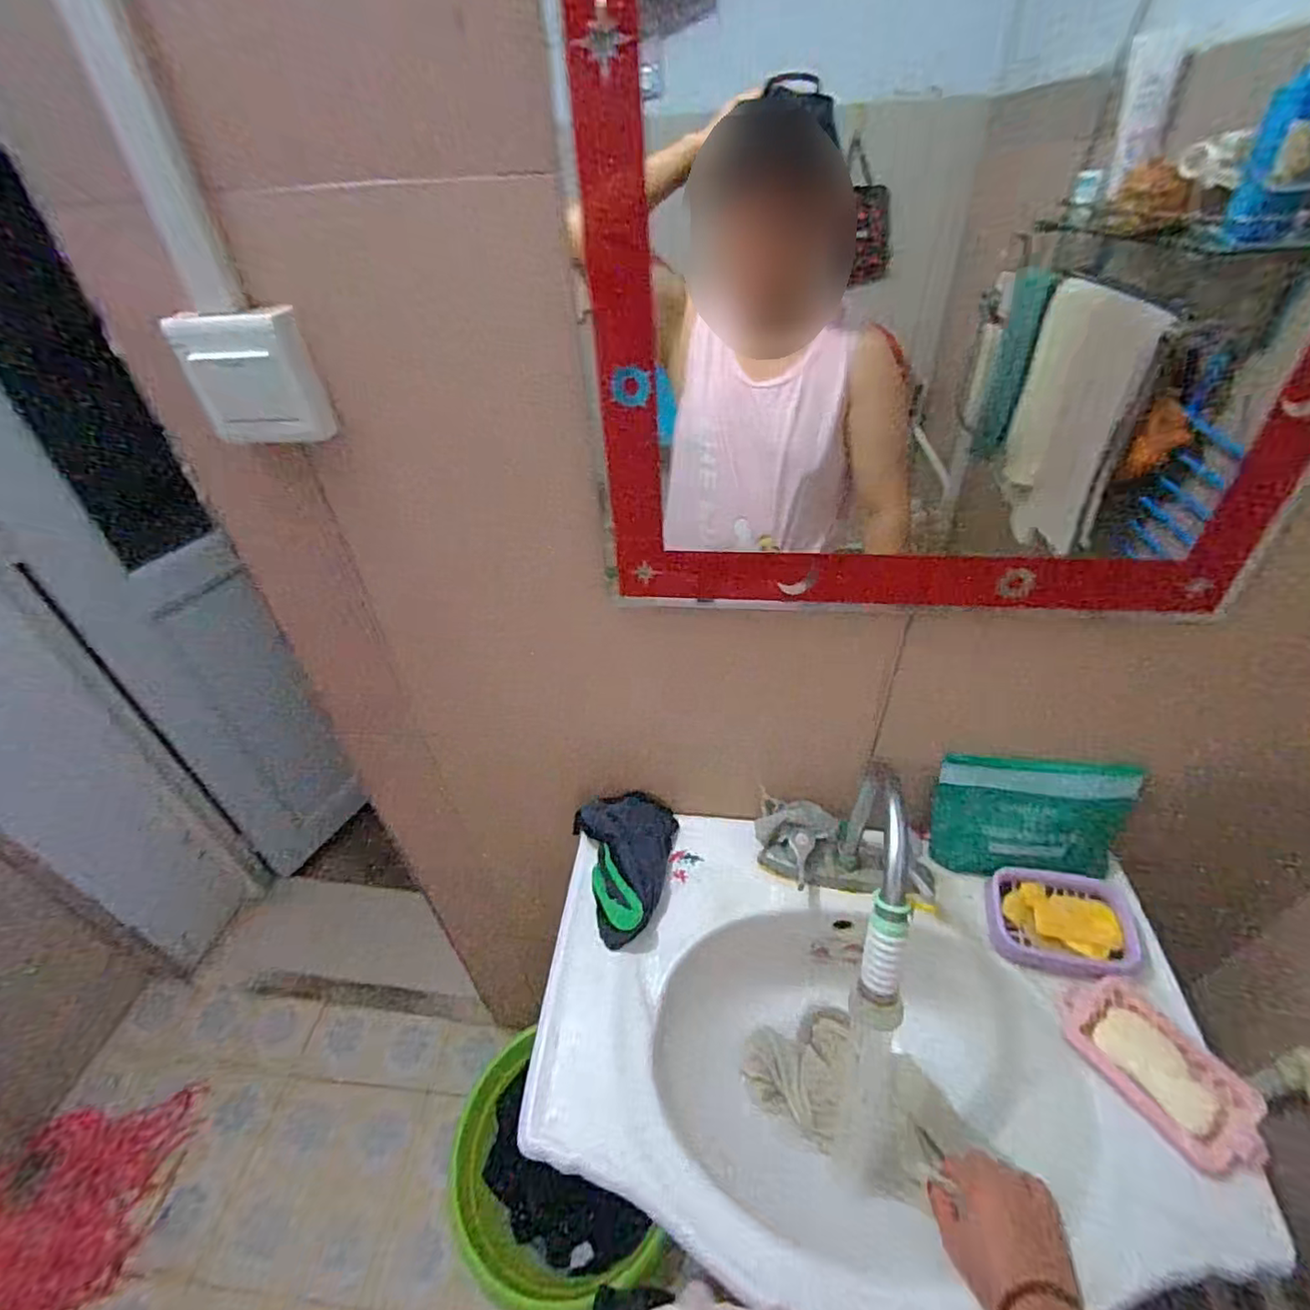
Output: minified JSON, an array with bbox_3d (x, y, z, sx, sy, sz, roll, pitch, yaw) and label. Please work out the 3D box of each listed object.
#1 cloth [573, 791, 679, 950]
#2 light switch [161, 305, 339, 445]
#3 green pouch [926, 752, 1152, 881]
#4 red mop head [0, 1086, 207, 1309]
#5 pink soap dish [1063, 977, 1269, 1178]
[{"bbox_3d":[-0.020,0.236,0.695,0.117,0.048,0.159,-14,42,-11],"label":"cloth"},{"bbox_3d":[-0.286,-0.198,0.435,0.080,0.084,0.026,-3,41,1],"label":"light switch"},{"bbox_3d":[0.397,0.172,0.643,0.184,0.136,0.017,-2,17,20],"label":"green pouch"},{"bbox_3d":[-1.063,1.006,1.073,0.263,0.181,0.402,-6,41,-2],"label":"red mop head"},{"bbox_3d":[0.445,0.364,0.536,0.082,0.029,0.145,-22,44,-20],"label":"pink soap dish"}]

